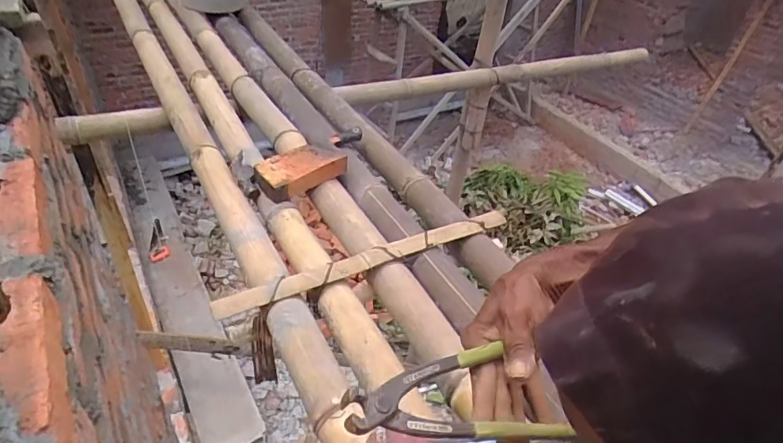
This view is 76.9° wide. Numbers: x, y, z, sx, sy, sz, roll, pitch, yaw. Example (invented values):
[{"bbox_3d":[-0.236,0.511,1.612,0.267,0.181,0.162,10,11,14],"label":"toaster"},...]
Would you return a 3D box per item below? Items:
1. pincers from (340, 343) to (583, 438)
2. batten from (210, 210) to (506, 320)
[{"bbox_3d":[0.054,0.140,0.391,0.190,0.031,0.070,6,37,-25],"label":"pincers"},{"bbox_3d":[-0.020,0.051,0.742,0.481,0.017,0.034,-16,44,-24],"label":"batten"}]

